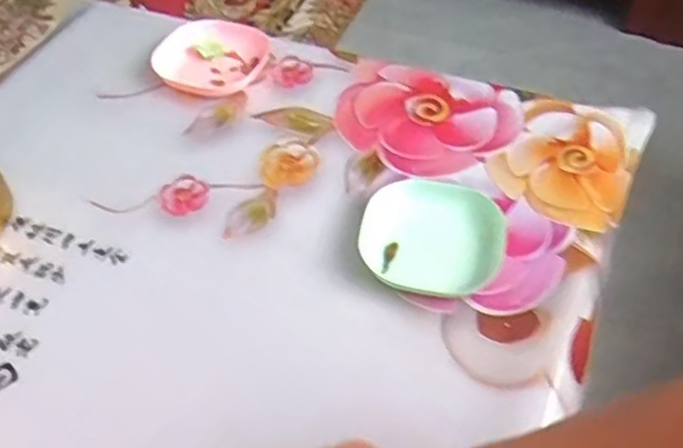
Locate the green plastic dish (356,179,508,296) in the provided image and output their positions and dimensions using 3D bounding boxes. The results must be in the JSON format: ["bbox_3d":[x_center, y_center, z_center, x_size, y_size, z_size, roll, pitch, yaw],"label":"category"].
[{"bbox_3d":[0.083,0.012,0.631,0.130,0.026,0.118,14,51,10],"label":"green plastic dish"}]

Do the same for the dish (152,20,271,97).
[{"bbox_3d":[-0.156,-0.201,0.827,0.121,0.023,0.130,1,50,-1],"label":"dish"}]

